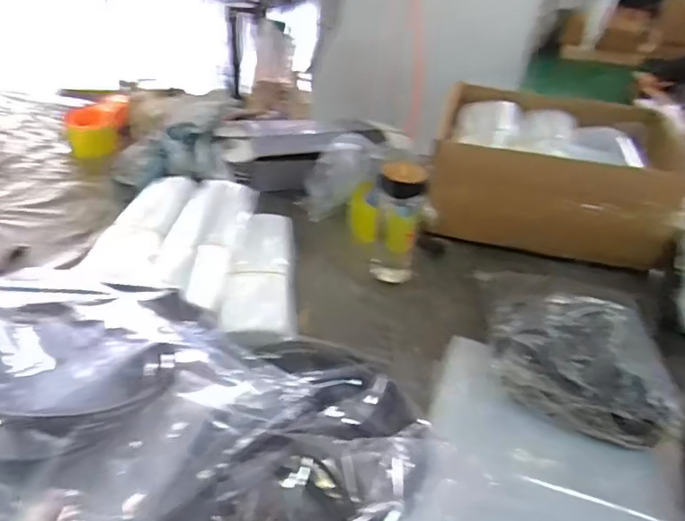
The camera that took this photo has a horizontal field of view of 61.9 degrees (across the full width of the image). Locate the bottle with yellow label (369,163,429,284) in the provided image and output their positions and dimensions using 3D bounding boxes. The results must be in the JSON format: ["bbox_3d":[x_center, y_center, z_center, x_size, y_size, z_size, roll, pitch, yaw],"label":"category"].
[{"bbox_3d":[0.077,-0.043,0.811,0.067,0.191,0.065,9,37,4],"label":"bottle with yellow label"}]

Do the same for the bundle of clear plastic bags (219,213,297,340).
[{"bbox_3d":[-0.113,0.025,0.810,0.092,0.041,0.295,1,37,-5],"label":"bundle of clear plastic bags"}]

